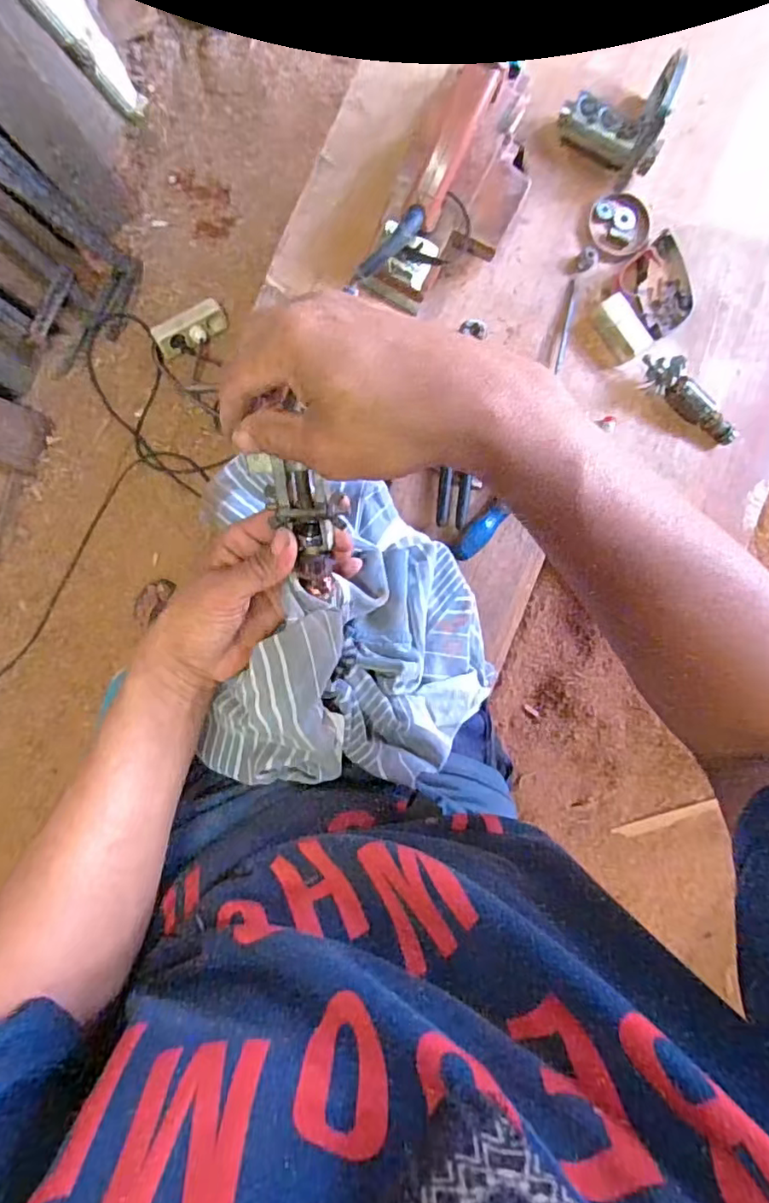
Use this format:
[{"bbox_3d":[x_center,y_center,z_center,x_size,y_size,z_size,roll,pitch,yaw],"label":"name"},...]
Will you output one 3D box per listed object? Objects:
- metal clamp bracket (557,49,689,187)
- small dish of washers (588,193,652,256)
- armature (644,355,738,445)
[{"bbox_3d":[0.265,-0.549,0.642,0.113,0.046,0.150,27,86,-4],"label":"metal clamp bracket"},{"bbox_3d":[0.273,-0.432,0.672,0.081,0.013,0.071,-19,90,-6],"label":"small dish of washers"},{"bbox_3d":[0.347,-0.228,0.660,0.137,0.032,0.036,38,85,-3],"label":"armature"}]

